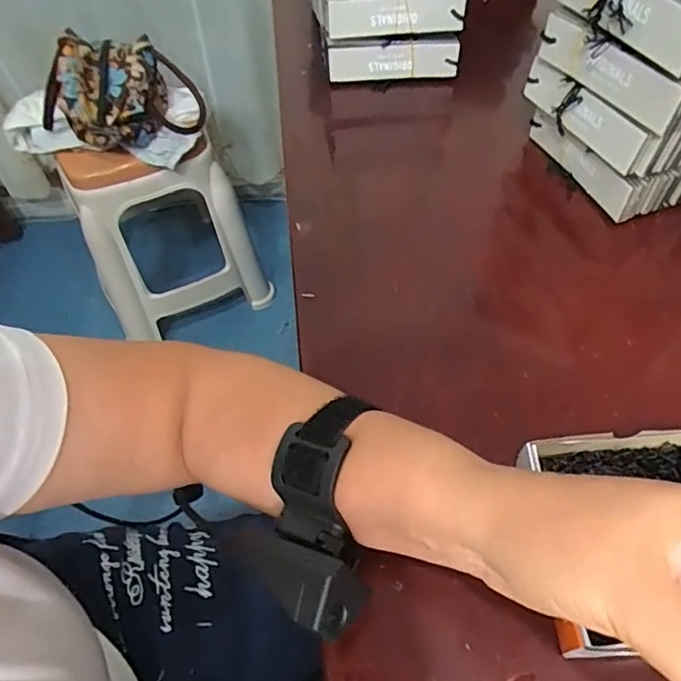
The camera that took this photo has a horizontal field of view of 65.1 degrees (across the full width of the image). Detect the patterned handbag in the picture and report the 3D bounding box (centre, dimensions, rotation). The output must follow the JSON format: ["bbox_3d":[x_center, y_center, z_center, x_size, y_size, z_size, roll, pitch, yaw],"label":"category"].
[{"bbox_3d":[-0.400,-0.443,0.957,0.277,0.127,0.182,-20,56,-10],"label":"patterned handbag"}]

